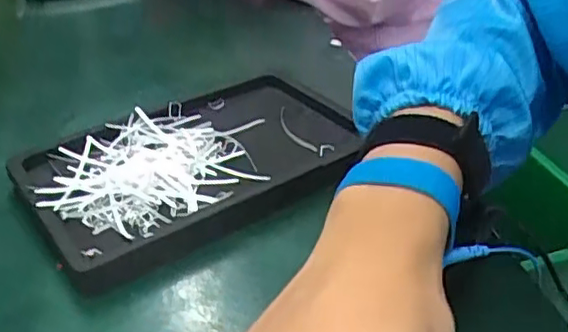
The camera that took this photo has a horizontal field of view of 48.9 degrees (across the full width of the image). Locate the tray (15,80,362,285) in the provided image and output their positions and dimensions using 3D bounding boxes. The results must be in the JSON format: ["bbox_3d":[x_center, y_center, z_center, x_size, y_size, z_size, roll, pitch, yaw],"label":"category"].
[{"bbox_3d":[-0.065,-0.008,0.473,0.242,0.025,0.166,-24,40,-26],"label":"tray"}]

